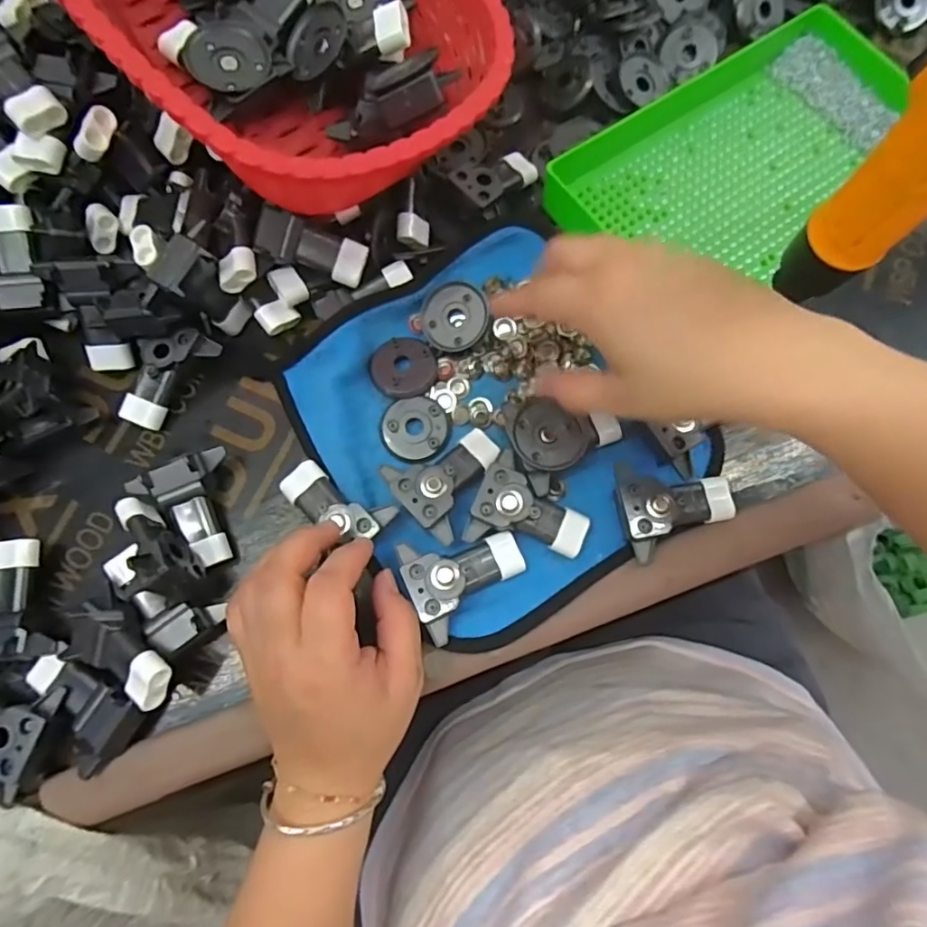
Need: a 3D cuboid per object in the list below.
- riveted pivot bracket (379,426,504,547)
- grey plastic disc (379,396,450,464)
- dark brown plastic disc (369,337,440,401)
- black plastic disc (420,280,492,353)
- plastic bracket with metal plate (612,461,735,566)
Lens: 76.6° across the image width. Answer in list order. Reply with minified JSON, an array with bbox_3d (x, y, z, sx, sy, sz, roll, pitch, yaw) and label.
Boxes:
[{"bbox_3d":[-0.005,0.009,0.335,0.064,0.021,0.053,-36,79,-8],"label":"riveted pivot bracket"},{"bbox_3d":[-0.030,-0.021,0.352,0.041,0.004,0.040,0,76,0],"label":"grey plastic disc"},{"bbox_3d":[-0.037,-0.059,0.363,0.040,0.009,0.037,0,76,0],"label":"dark brown plastic disc"},{"bbox_3d":[-0.005,-0.091,0.364,0.041,0.006,0.042,0,91,7],"label":"black plastic disc"},{"bbox_3d":[0.119,0.024,0.330,0.065,0.022,0.053,-10,76,-2],"label":"plastic bracket with metal plate"}]

